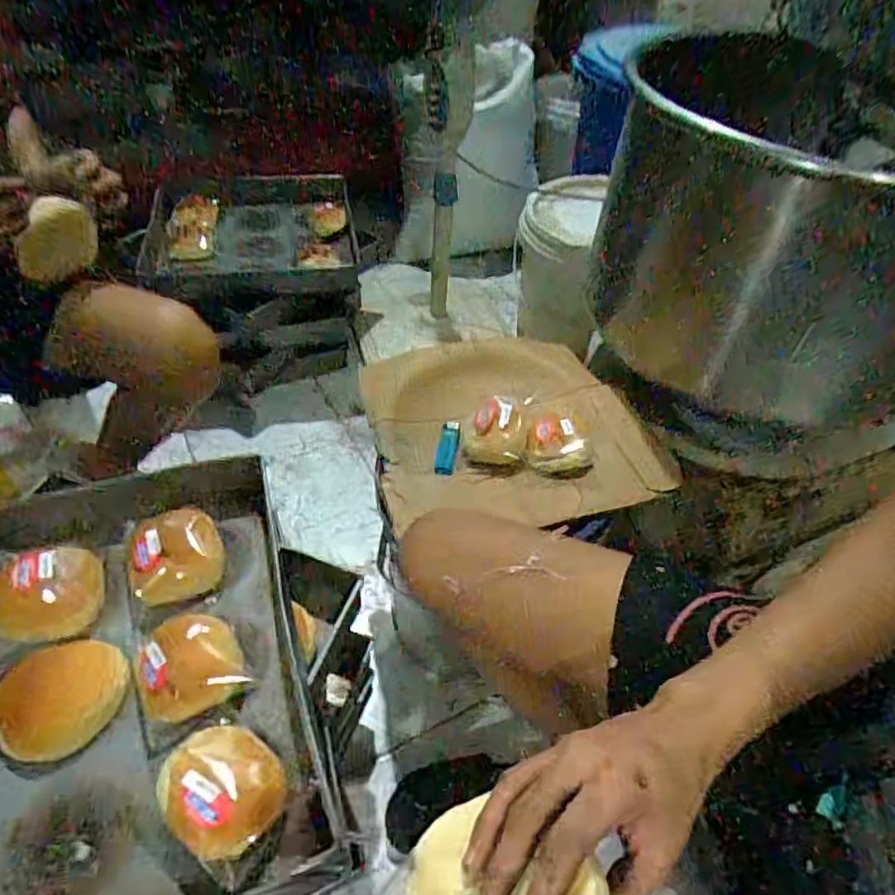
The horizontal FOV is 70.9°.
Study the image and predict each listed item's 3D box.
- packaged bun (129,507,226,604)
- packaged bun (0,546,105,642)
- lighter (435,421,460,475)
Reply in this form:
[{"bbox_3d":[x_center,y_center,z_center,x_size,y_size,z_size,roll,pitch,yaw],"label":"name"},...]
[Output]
[{"bbox_3d":[-0.281,0.113,0.660,0.087,0.051,0.104,-7,48,-12],"label":"packaged bun"},{"bbox_3d":[-0.400,0.141,0.618,0.110,0.042,0.080,-2,47,-8],"label":"packaged bun"},{"bbox_3d":[0.001,-0.002,0.831,0.023,0.017,0.084,8,47,2],"label":"lighter"}]

